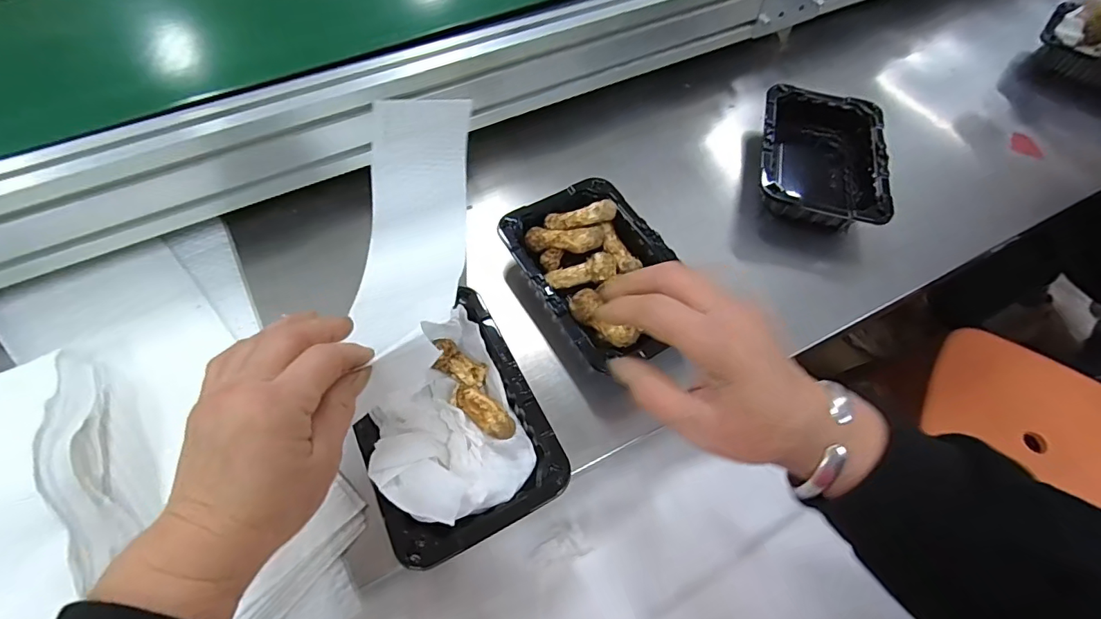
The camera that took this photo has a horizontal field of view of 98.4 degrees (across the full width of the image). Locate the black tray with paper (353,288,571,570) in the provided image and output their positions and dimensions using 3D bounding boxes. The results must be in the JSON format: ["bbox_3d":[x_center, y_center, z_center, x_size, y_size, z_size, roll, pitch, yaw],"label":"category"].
[{"bbox_3d":[-0.074,0.081,0.354,0.124,0.045,0.167,-24,65,-15],"label":"black tray with paper"}]

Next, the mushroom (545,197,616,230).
[{"bbox_3d":[0.029,-0.090,0.457,0.067,0.021,0.017,-8,62,-7],"label":"mushroom"}]

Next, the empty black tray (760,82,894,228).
[{"bbox_3d":[0.287,-0.161,0.524,0.123,0.063,0.174,14,61,6],"label":"empty black tray"}]

